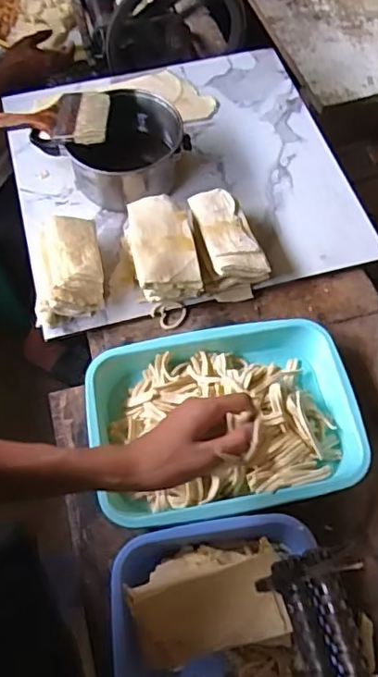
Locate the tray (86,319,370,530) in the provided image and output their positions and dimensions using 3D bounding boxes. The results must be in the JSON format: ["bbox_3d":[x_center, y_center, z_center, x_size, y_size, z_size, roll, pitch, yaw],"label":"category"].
[{"bbox_3d":[0.042,0.100,0.686,0.319,0.072,0.222,-11,64,-4],"label":"tray"}]

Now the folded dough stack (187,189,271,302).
[{"bbox_3d":[0.050,-0.131,0.770,0.085,0.066,0.145,-11,64,-4],"label":"folded dough stack"}]

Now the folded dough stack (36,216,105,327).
[{"bbox_3d":[-0.156,-0.096,0.739,0.090,0.064,0.139,-4,63,-1],"label":"folded dough stack"}]

